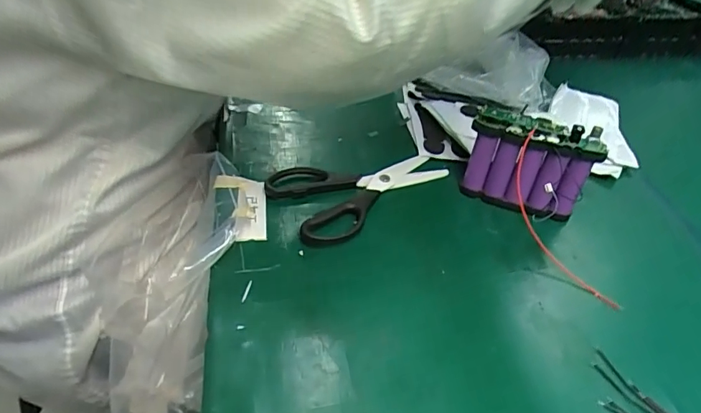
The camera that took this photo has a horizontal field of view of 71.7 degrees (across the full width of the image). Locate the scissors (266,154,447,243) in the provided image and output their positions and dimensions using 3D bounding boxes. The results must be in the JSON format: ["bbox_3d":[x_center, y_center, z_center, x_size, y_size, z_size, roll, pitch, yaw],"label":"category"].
[{"bbox_3d":[0.012,-0.026,0.483,0.180,0.013,0.107,-24,50,-31],"label":"scissors"}]

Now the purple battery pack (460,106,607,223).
[{"bbox_3d":[0.167,-0.038,0.460,0.111,0.091,0.029,18,42,12],"label":"purple battery pack"}]

